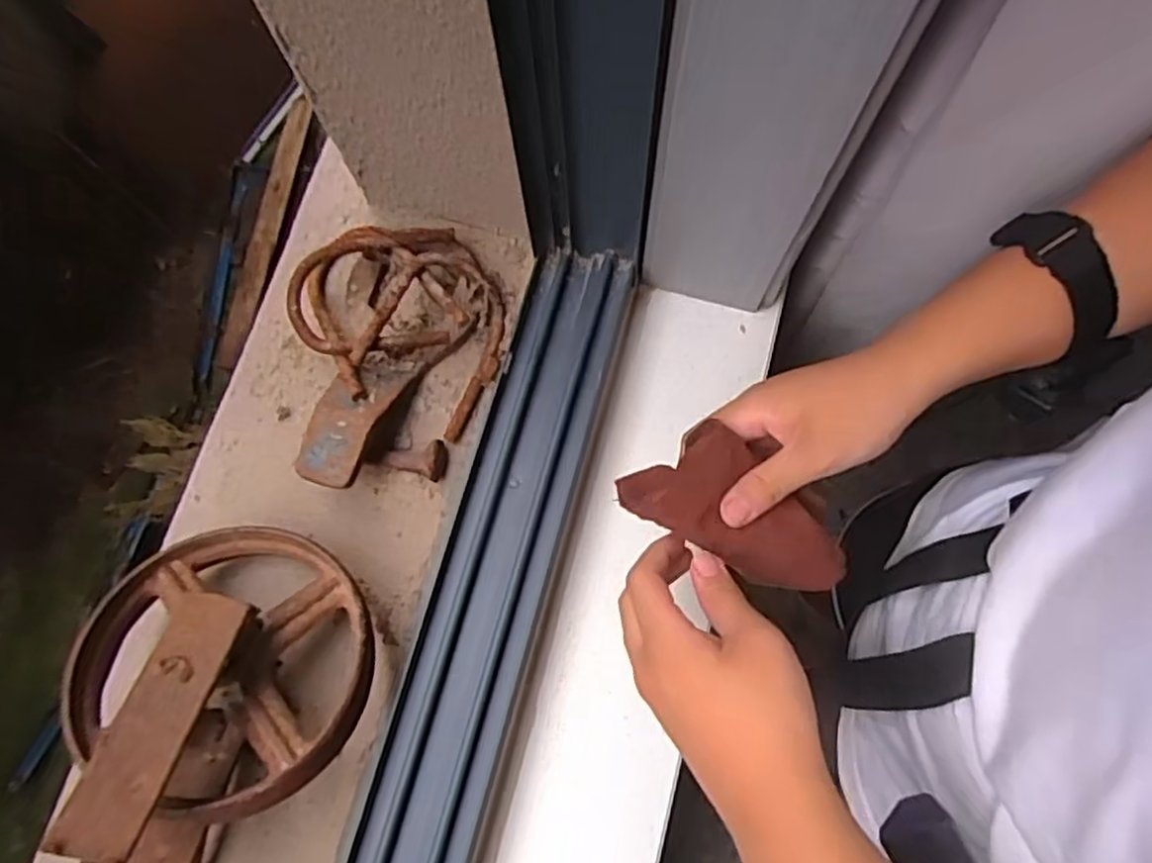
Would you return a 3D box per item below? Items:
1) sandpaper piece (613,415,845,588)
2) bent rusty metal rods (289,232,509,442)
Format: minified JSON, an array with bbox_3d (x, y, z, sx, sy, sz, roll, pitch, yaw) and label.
[{"bbox_3d":[0.092,0.043,0.391,0.122,0.044,0.059,30,78,-10],"label":"sandpaper piece"},{"bbox_3d":[-0.126,-0.090,0.535,0.171,0.054,0.143,40,81,10],"label":"bent rusty metal rods"}]

